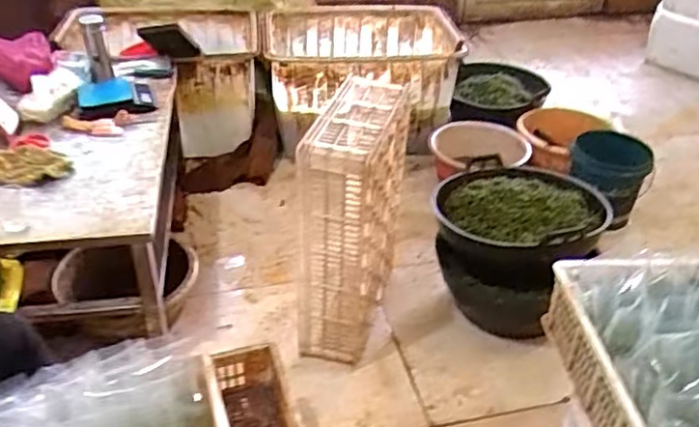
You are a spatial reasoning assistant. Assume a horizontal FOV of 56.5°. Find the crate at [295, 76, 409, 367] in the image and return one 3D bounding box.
[{"bbox_3d":[0.010,0.024,1.723,0.193,0.622,0.441,9,35,10],"label":"crate"}]

